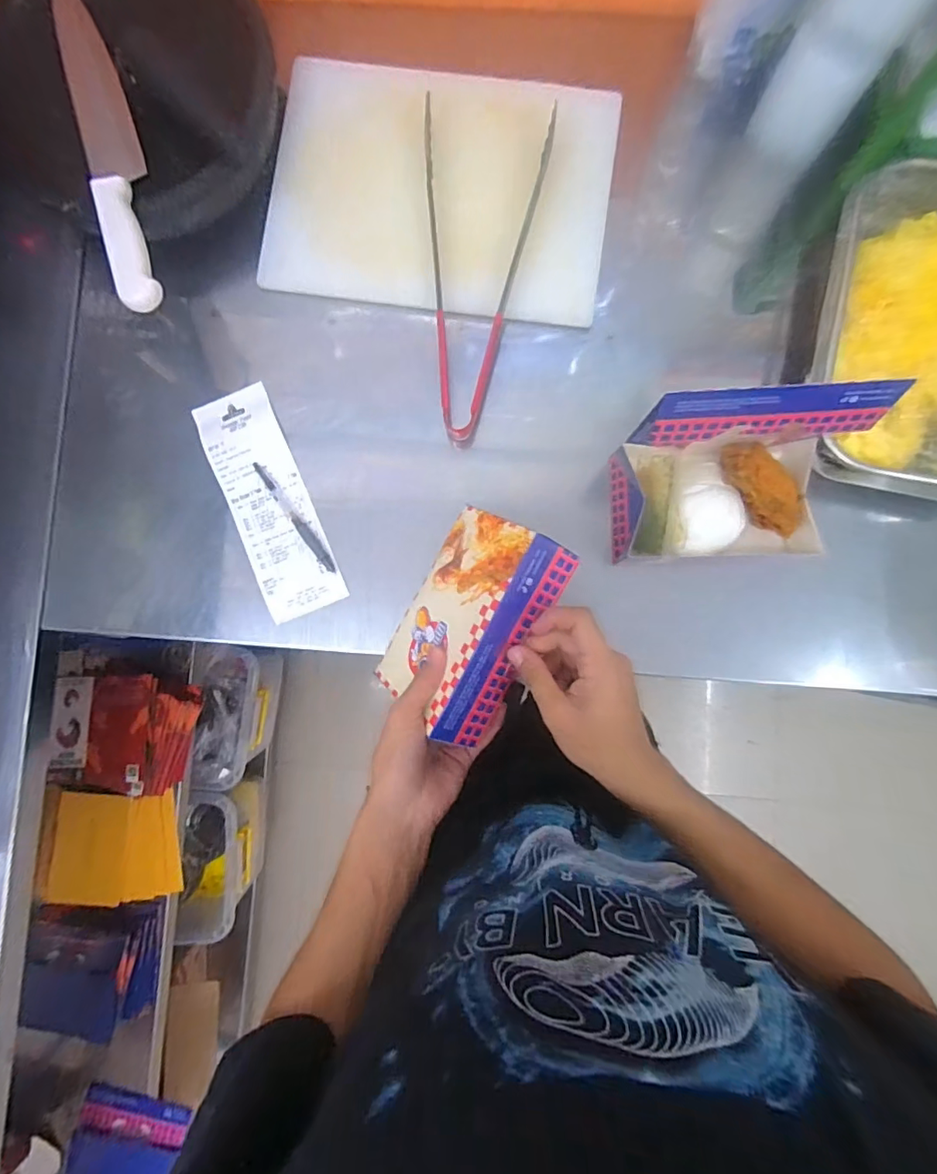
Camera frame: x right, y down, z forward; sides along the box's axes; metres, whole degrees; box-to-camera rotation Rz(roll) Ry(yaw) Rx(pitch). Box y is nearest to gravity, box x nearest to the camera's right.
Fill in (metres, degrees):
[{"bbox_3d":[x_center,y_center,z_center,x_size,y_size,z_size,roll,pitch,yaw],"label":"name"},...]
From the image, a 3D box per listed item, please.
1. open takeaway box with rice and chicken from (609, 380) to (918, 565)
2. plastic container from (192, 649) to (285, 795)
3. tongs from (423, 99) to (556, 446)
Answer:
[{"bbox_3d":[0.226,-0.085,0.449,0.179,0.157,0.113,-2,87,1],"label":"open takeaway box with rice and chicken"},{"bbox_3d":[-0.452,0.261,1.018,0.121,0.119,0.259,1,87,1],"label":"plastic container"},{"bbox_3d":[0.005,-0.313,0.514,0.125,0.034,0.321,6,87,2],"label":"tongs"}]

